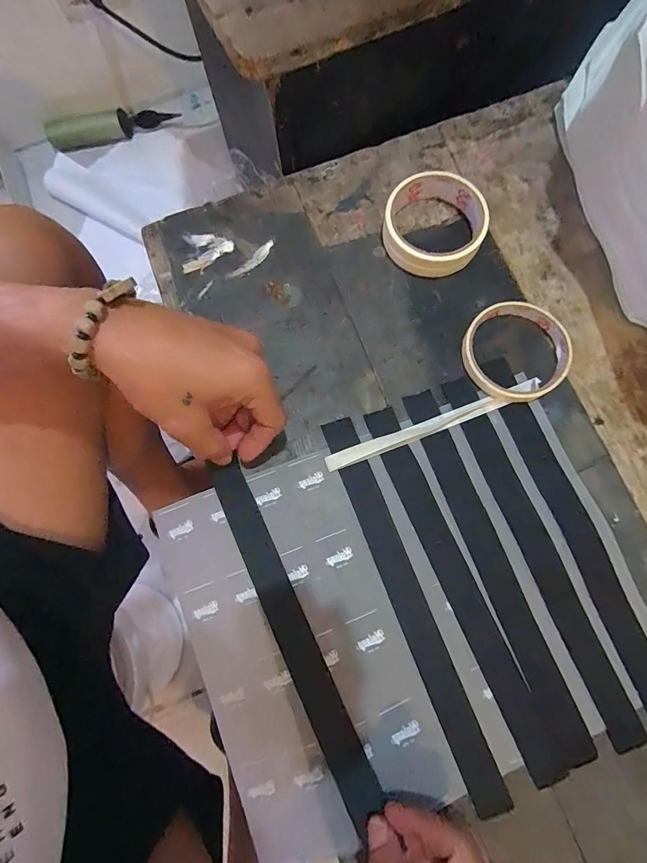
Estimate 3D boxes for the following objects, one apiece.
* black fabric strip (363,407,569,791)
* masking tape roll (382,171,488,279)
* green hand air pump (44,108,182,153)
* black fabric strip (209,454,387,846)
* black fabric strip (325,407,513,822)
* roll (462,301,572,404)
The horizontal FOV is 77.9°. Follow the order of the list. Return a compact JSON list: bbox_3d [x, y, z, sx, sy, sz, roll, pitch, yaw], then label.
[{"bbox_3d":[0.100,0.110,0.303,0.025,0.006,0.280,-23,78,-5],"label":"black fabric strip"},{"bbox_3d":[0.098,-0.185,0.356,0.085,0.027,0.088,0,77,0],"label":"masking tape roll"},{"bbox_3d":[-0.458,-0.663,0.864,0.278,0.041,0.064,-16,78,-1],"label":"green hand air pump"},{"bbox_3d":[-0.026,0.138,0.292,0.026,0.011,0.246,-26,76,-7],"label":"black fabric strip"},{"bbox_3d":[0.063,0.124,0.302,0.025,0.006,0.287,-21,77,-5],"label":"black fabric strip"},{"bbox_3d":[0.163,-0.068,0.339,0.084,0.015,0.088,0,77,0],"label":"roll"}]

